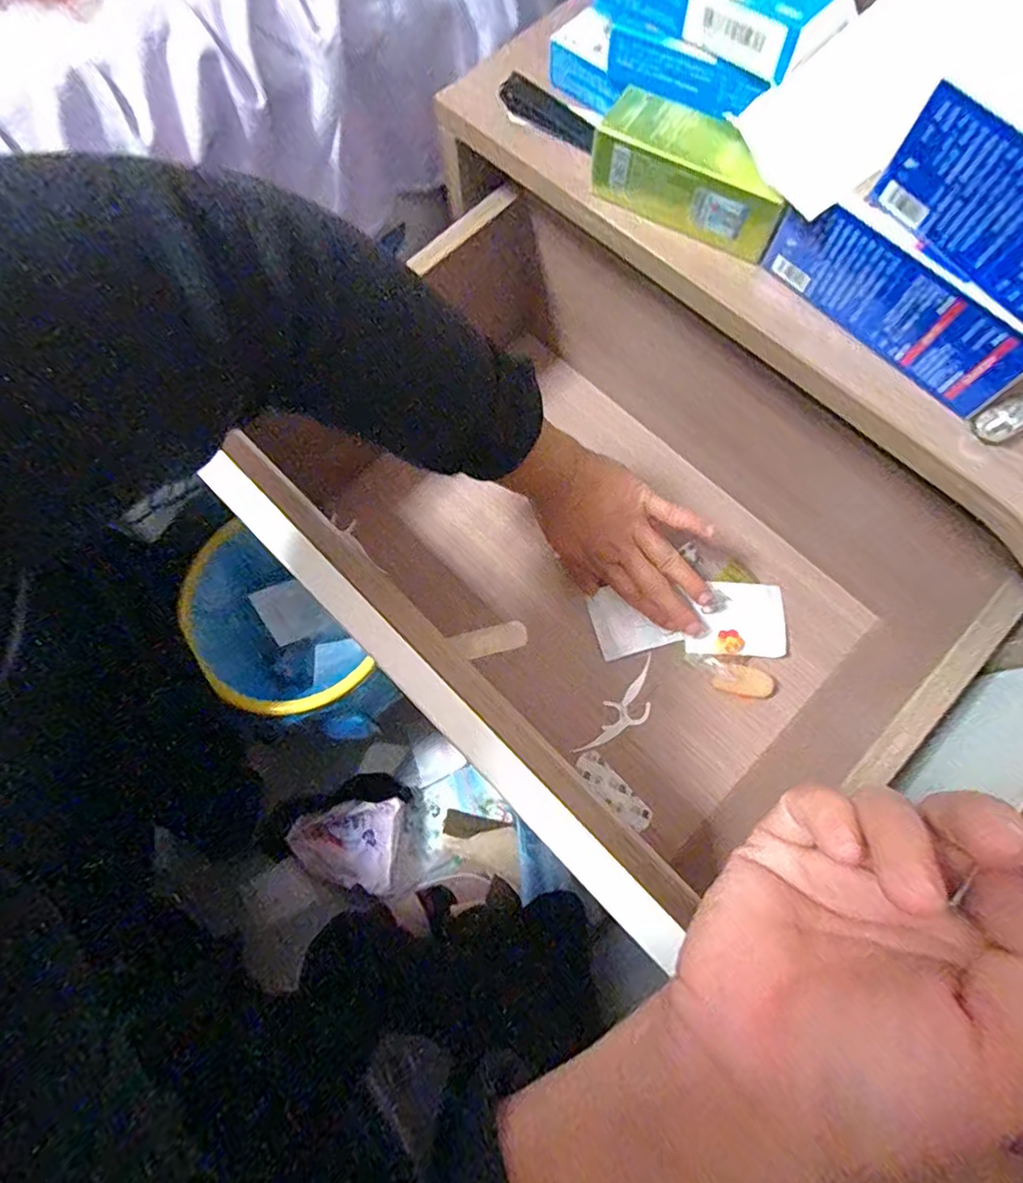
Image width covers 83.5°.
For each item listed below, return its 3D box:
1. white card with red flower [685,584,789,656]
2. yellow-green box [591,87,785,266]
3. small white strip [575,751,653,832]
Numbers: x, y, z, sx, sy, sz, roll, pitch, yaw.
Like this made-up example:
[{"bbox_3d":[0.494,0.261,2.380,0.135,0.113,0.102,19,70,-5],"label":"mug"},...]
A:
[{"bbox_3d":[0.185,0.023,0.467,0.081,0.010,0.059,0,74,1],"label":"white card with red flower"},{"bbox_3d":[0.099,-0.231,0.318,0.109,0.040,0.037,28,77,9],"label":"yellow-green box"},{"bbox_3d":[0.079,0.153,0.441,0.023,0.009,0.068,-41,77,-10],"label":"small white strip"}]

